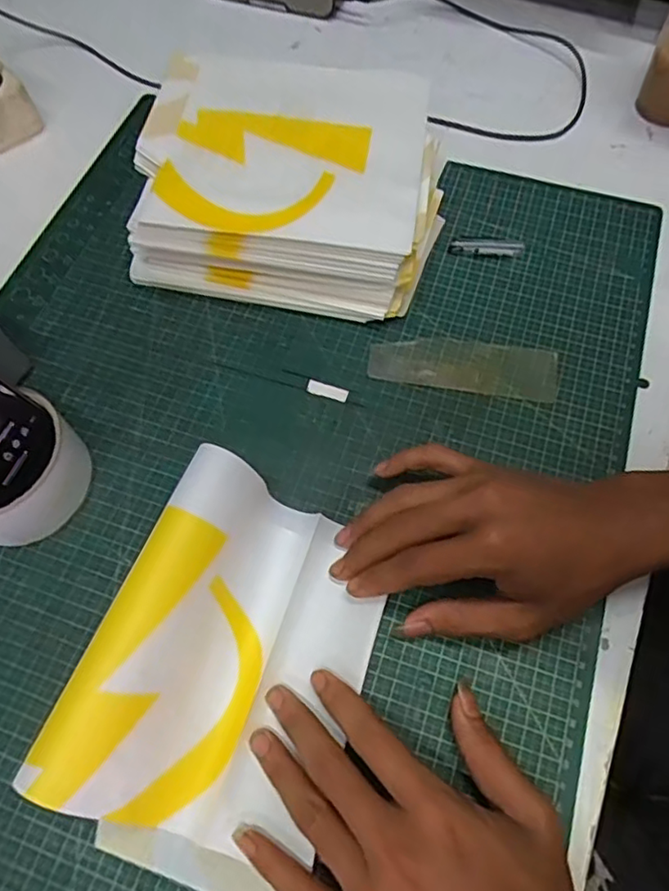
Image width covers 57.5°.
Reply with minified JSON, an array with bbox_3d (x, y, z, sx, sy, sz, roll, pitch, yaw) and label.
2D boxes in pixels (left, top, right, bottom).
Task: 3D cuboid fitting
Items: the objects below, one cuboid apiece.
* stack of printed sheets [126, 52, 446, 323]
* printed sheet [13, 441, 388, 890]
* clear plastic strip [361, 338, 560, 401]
[{"bbox_3d":[-0.029,-0.193,0.443,0.215,0.068,0.189,7,64,5],"label":"stack of printed sheets"},{"bbox_3d":[-0.052,0.111,0.304,0.121,0.067,0.187,19,66,11],"label":"printed sheet"},{"bbox_3d":[0.086,-0.055,0.409,0.123,0.004,0.039,9,64,6],"label":"clear plastic strip"}]

